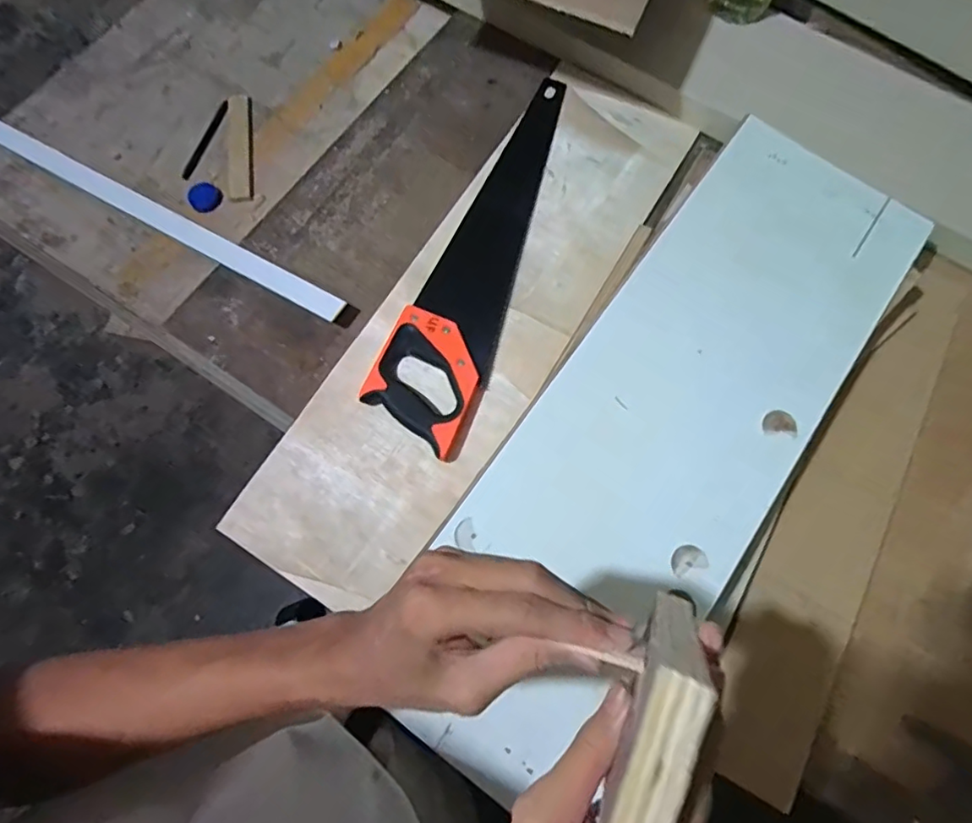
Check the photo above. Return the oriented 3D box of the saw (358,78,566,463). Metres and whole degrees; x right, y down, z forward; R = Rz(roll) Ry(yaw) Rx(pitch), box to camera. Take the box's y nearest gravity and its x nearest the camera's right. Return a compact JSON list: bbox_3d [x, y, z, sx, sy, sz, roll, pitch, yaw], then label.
[{"bbox_3d":[0.011,-0.194,0.668,0.114,0.032,0.495,22,73,5],"label":"saw"}]

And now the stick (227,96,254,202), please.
[{"bbox_3d":[-0.330,-0.356,0.763,0.034,0.010,0.162,-7,73,-4],"label":"stick"}]

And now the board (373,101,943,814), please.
[{"bbox_3d":[0.187,0.004,0.561,0.235,0.026,0.727,36,75,9],"label":"board"}]

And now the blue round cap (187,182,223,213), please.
[{"bbox_3d":[-0.374,-0.286,0.752,0.044,0.010,0.042,1,72,-2],"label":"blue round cap"}]

